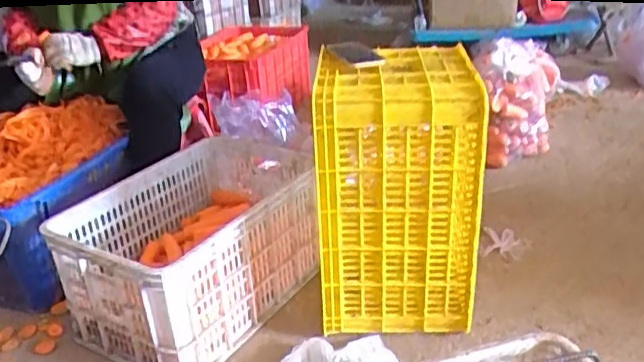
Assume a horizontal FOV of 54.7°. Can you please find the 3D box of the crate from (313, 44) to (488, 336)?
[{"bbox_3d":[0.145,0.023,1.206,0.281,0.502,0.286,-2,26,6],"label":"crate"}]

